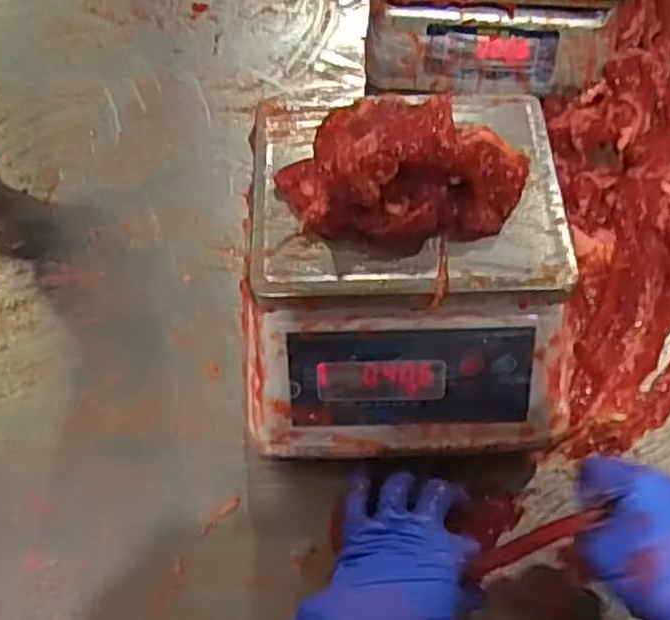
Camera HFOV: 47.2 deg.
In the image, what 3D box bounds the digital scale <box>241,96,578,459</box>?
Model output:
[{"bbox_3d":[0.049,-0.021,0.561,0.213,0.147,0.231,-1,63,3],"label":"digital scale"}]

